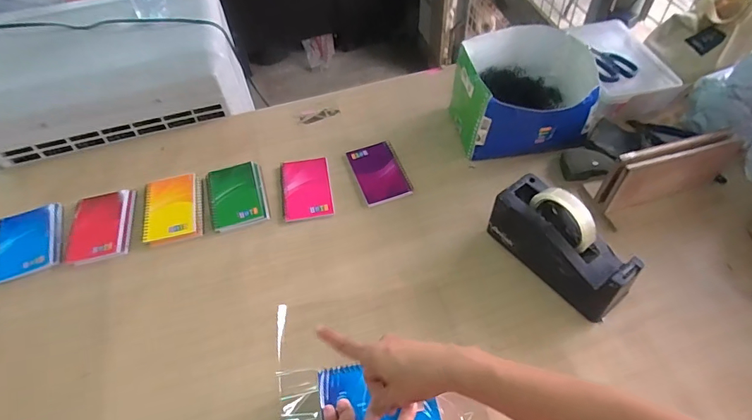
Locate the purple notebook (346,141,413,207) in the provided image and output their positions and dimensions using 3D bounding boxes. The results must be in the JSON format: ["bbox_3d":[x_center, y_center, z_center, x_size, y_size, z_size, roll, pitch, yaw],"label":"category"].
[{"bbox_3d":[0.007,-0.068,0.770,0.085,0.010,0.137,-17,55,-9],"label":"purple notebook"}]

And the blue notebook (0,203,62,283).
[{"bbox_3d":[-0.566,0.048,0.703,0.099,0.010,0.137,-21,55,-12],"label":"blue notebook"}]

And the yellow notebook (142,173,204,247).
[{"bbox_3d":[-0.342,-0.002,0.737,0.097,0.013,0.136,-14,54,-7],"label":"yellow notebook"}]

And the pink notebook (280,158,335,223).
[{"bbox_3d":[-0.120,-0.039,0.750,0.082,0.006,0.127,-10,54,-4],"label":"pink notebook"}]

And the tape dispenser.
[{"bbox_3d":[0.254,0.044,0.601,0.075,0.126,0.200,-32,58,-19],"label":"tape dispenser"}]

